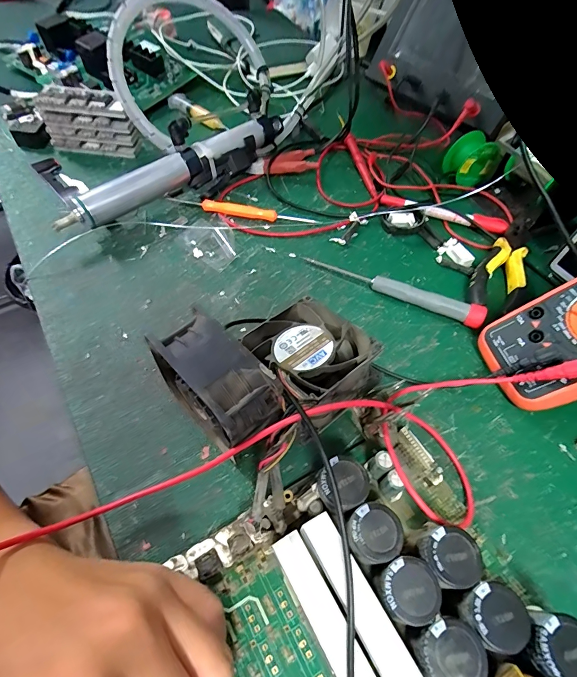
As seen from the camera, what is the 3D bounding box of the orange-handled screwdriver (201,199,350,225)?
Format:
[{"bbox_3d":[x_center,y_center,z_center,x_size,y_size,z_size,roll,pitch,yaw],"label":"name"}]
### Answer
[{"bbox_3d":[-0.014,-0.135,0.400,0.154,0.013,0.015,4,57,0],"label":"orange-handled screwdriver"}]

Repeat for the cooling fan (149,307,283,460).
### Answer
[{"bbox_3d":[-0.045,0.036,0.243,0.042,0.081,0.081,-36,65,-22],"label":"cooling fan"}]

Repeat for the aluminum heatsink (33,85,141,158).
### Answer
[{"bbox_3d":[-0.232,-0.255,0.437,0.104,0.061,0.034,9,57,3],"label":"aluminum heatsink"}]

